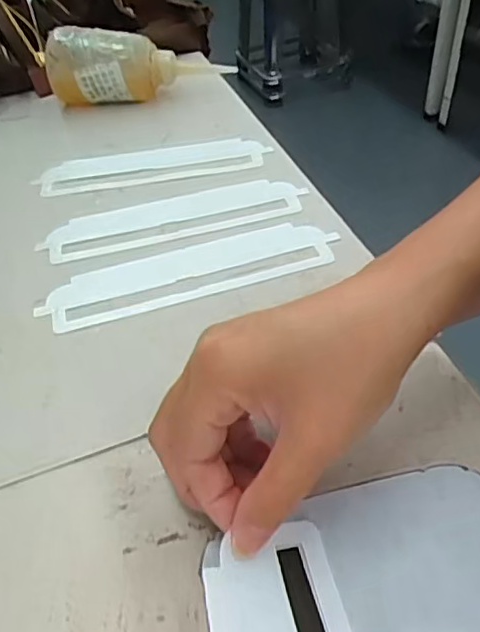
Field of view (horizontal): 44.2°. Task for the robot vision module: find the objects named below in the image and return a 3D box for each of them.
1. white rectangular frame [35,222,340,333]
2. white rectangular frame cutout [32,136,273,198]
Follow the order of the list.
[{"bbox_3d":[-0.032,-0.030,0.377,0.183,0.004,0.053,-15,45,-9],"label":"white rectangular frame"},{"bbox_3d":[-0.071,-0.127,0.489,0.185,0.004,0.051,-9,44,-2],"label":"white rectangular frame cutout"}]

